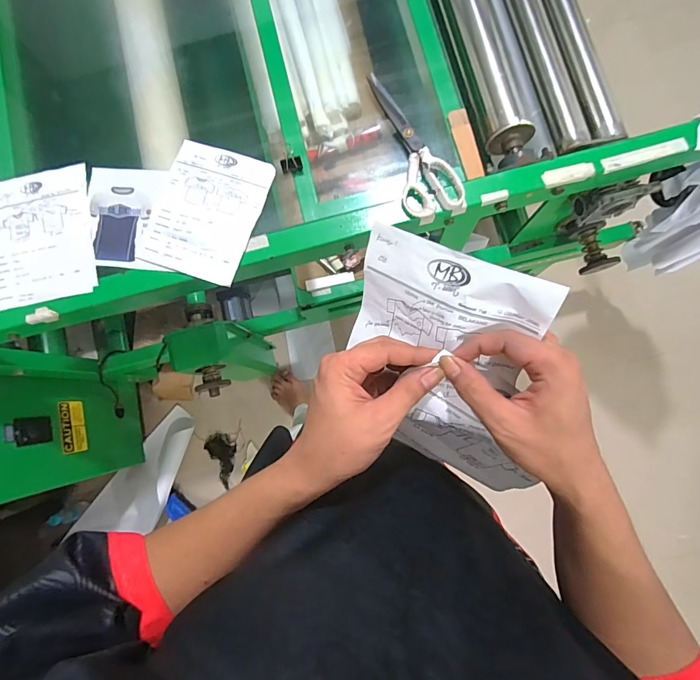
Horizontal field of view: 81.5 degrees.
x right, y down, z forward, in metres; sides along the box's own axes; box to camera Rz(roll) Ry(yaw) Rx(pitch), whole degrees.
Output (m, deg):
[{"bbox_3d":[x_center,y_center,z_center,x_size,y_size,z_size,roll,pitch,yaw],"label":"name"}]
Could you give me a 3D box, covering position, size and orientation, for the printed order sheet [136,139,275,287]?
[{"bbox_3d":[-0.223,-0.201,0.633,0.167,0.011,0.203,18,84,6],"label":"printed order sheet"}]

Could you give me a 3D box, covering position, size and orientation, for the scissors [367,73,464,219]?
[{"bbox_3d":[0.100,-0.295,0.602,0.085,0.020,0.226,-15,86,3],"label":"scissors"}]

